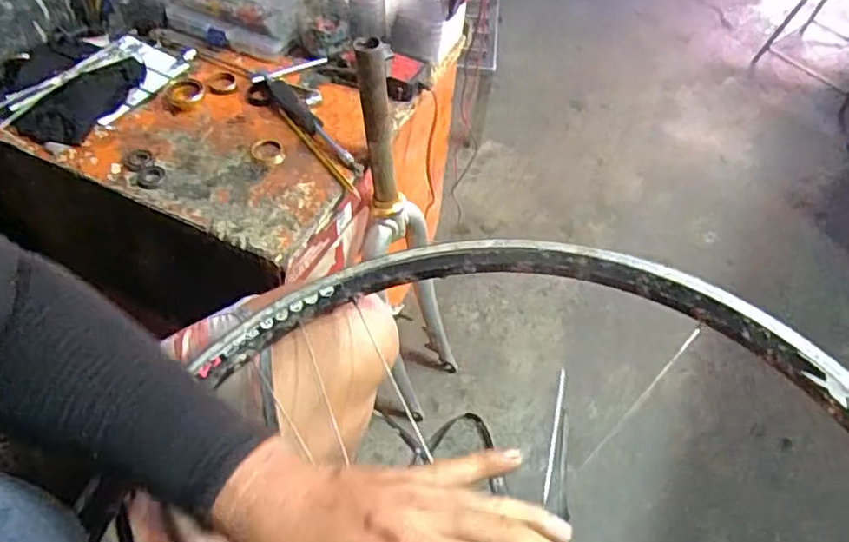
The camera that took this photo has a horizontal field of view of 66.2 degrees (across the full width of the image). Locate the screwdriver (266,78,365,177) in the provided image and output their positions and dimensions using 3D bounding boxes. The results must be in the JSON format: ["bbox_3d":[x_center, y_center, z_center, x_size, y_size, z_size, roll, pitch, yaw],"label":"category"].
[{"bbox_3d":[-0.132,-0.170,0.756,0.023,0.019,0.178,-32,63,-25],"label":"screwdriver"}]

